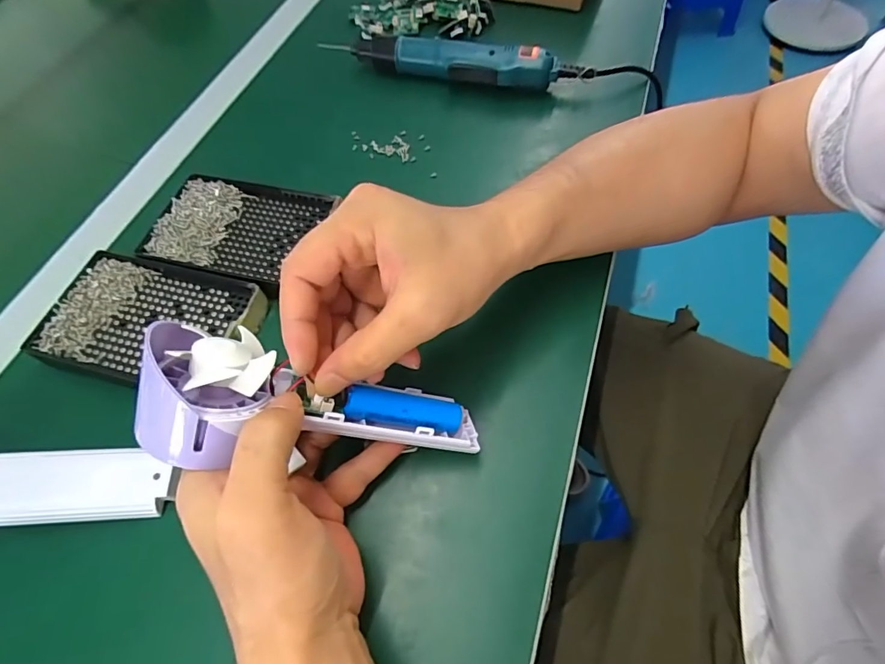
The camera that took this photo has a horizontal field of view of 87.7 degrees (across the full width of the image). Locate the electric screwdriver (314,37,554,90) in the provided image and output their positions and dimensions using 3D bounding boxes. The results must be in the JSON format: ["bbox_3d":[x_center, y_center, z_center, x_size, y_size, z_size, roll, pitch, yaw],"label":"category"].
[{"bbox_3d":[-0.006,-0.267,0.453,0.230,0.042,0.030,16,63,12],"label":"electric screwdriver"}]

